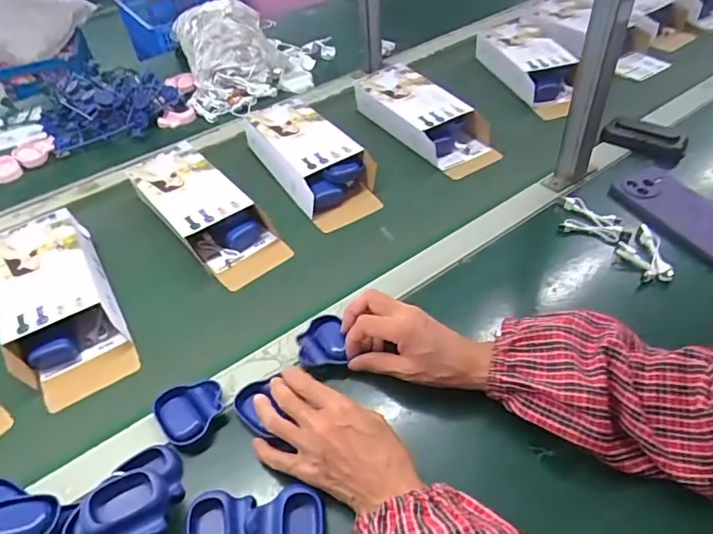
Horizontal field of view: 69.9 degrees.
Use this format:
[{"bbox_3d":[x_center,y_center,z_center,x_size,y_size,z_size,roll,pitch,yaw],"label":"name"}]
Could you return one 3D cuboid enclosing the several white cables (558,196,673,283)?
[{"bbox_3d":[0.302,-0.035,0.595,0.055,0.014,0.143,-39,53,-18],"label":"several white cables"}]

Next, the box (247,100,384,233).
[{"bbox_3d":[-0.058,-0.157,0.737,0.113,0.059,0.249,-26,50,-19],"label":"box"}]

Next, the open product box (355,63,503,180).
[{"bbox_3d":[0.103,-0.228,0.775,0.107,0.062,0.256,-27,51,-20],"label":"open product box"}]

